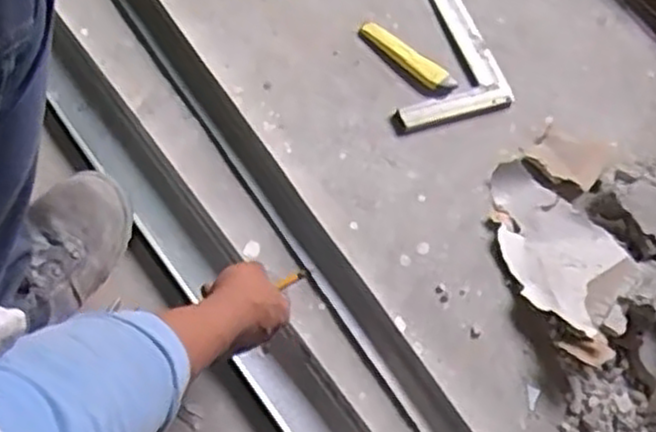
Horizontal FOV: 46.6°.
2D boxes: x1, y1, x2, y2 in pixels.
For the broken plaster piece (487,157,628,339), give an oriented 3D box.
[{"bbox_3d":[0.266,0.031,0.930,0.127,0.029,0.219,-29,67,-17],"label":"broken plaster piece"}]

